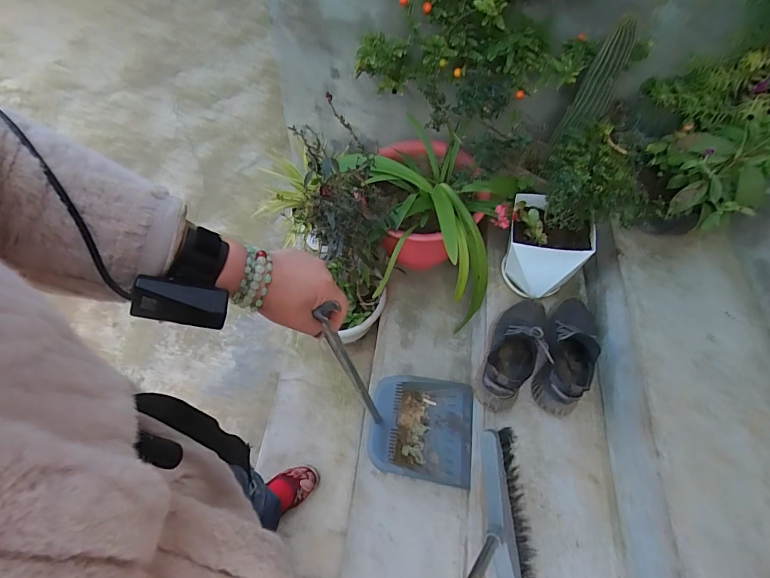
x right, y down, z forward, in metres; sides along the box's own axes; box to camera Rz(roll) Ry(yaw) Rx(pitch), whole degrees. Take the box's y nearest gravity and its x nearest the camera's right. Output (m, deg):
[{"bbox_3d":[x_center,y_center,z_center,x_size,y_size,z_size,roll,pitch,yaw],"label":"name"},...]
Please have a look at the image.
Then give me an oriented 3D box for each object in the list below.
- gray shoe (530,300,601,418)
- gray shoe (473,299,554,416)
[{"bbox_3d":[0.394,0.128,0.868,0.091,0.118,0.258,18,60,9],"label":"gray shoe"},{"bbox_3d":[0.287,0.125,0.886,0.106,0.122,0.268,23,61,12],"label":"gray shoe"}]

